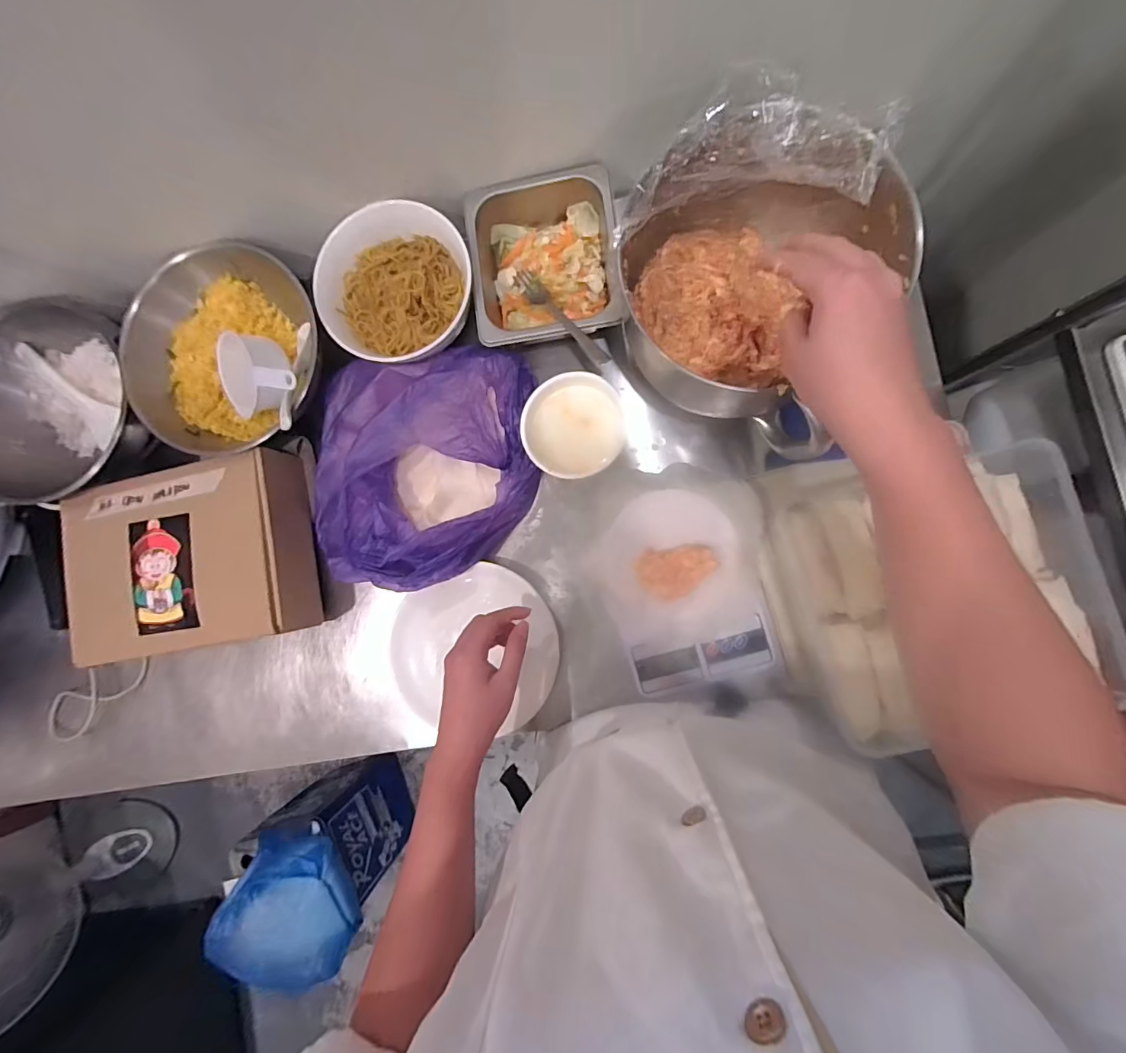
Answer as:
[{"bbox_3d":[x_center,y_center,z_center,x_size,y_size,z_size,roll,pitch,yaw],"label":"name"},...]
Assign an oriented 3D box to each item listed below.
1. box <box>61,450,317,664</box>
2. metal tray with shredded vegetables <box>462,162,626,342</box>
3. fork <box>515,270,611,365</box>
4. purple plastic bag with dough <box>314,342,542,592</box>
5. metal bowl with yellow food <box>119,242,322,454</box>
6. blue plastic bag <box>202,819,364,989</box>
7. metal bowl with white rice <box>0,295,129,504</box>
[{"bbox_3d":[-0.435,0.041,0.558,0.264,0.087,0.197,-11,86,6],"label":"box"},{"bbox_3d":[-0.018,-0.296,0.530,0.158,0.058,0.184,-6,87,6],"label":"metal tray with shredded vegetables"},{"bbox_3d":[-0.003,-0.228,0.517,0.020,0.023,0.166,-38,66,4],"label":"fork"},{"bbox_3d":[-0.161,-0.063,0.539,0.251,0.056,0.248,-4,87,6],"label":"purple plastic bag with dough"},{"bbox_3d":[-0.376,-0.194,0.544,0.218,0.089,0.213,0,87,7],"label":"metal bowl with yellow food"},{"bbox_3d":[-0.531,0.759,0.925,0.234,0.143,0.220,21,90,7],"label":"blue plastic bag"},{"bbox_3d":[-0.591,-0.143,0.567,0.199,0.099,0.204,0,87,7],"label":"metal bowl with white rice"}]

